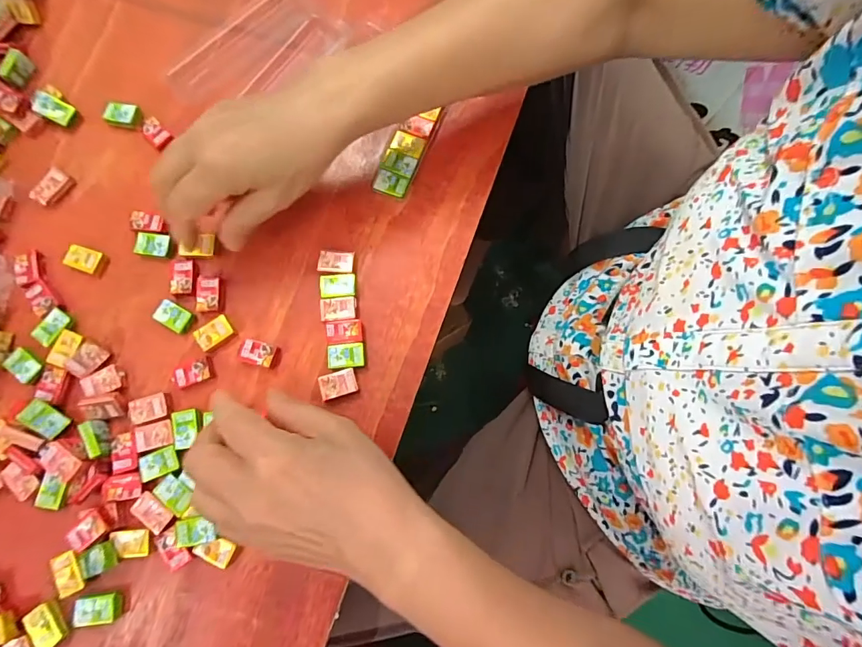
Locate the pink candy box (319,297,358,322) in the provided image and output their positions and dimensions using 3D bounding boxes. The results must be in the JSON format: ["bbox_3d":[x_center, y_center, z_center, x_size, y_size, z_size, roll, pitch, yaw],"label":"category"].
[{"bbox_3d":[-0.066,-0.010,0.320,0.027,0.006,0.017,-4,79,-1],"label":"pink candy box"}]

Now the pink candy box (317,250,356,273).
[{"bbox_3d":[-0.070,-0.045,0.327,0.026,0.006,0.017,0,79,0],"label":"pink candy box"}]

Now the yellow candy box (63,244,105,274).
[{"bbox_3d":[-0.259,-0.048,0.330,0.024,0.007,0.018,20,80,4],"label":"yellow candy box"}]

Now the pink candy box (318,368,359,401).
[{"bbox_3d":[-0.065,0.042,0.309,0.025,0.006,0.017,-17,79,-3],"label":"pink candy box"}]

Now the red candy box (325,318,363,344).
[{"bbox_3d":[-0.062,0.006,0.316,0.026,0.006,0.017,-4,79,-1],"label":"red candy box"}]

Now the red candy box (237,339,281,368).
[{"bbox_3d":[-0.122,0.021,0.314,0.025,0.010,0.017,14,79,3],"label":"red candy box"}]

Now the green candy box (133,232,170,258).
[{"bbox_3d":[-0.207,-0.059,0.330,0.027,0.006,0.017,8,79,2],"label":"green candy box"}]

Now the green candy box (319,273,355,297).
[{"bbox_3d":[-0.068,-0.027,0.323,0.025,0.005,0.017,-2,79,0],"label":"green candy box"}]

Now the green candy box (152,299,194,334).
[{"bbox_3d":[-0.186,-0.005,0.319,0.025,0.005,0.018,28,80,6],"label":"green candy box"}]

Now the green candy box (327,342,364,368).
[{"bbox_3d":[-0.060,0.022,0.313,0.025,0.005,0.018,-4,79,-1],"label":"green candy box"}]

